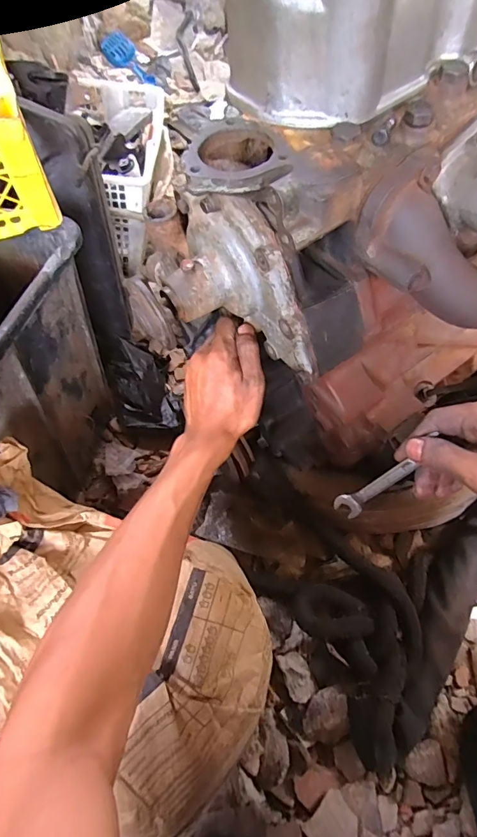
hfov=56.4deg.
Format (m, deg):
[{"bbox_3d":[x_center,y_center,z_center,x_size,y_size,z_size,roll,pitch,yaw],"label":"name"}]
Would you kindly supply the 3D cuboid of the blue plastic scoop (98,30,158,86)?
[{"bbox_3d":[-0.359,-1.196,1.485,0.217,0.048,0.098,40,93,-12],"label":"blue plastic scoop"}]

